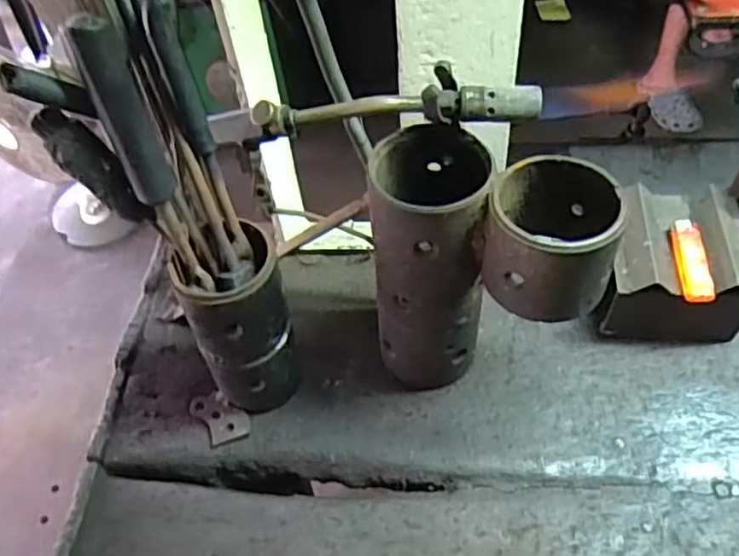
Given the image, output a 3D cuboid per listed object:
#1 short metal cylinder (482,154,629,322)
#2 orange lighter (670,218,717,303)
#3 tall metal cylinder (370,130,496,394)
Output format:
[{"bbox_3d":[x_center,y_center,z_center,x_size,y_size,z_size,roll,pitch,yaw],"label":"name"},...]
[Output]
[{"bbox_3d":[0.125,-0.027,0.464,0.090,0.075,0.090,1,51,6],"label":"short metal cylinder"},{"bbox_3d":[0.280,-0.016,0.588,0.024,0.013,0.083,1,51,6],"label":"orange lighter"},{"bbox_3d":[0.051,-0.004,0.558,0.090,0.233,0.098,5,51,9],"label":"tall metal cylinder"}]

